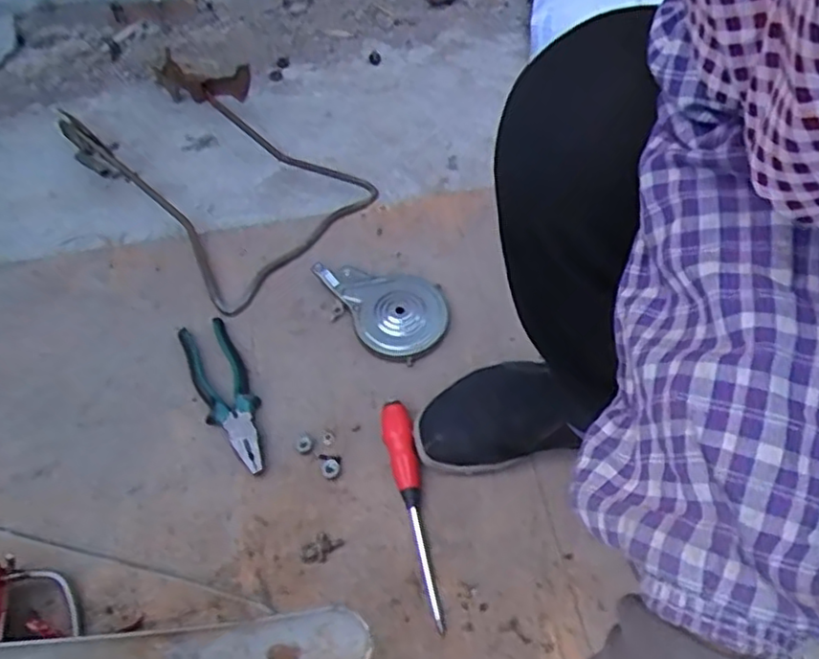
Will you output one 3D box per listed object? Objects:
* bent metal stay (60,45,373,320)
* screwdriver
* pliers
[{"bbox_3d":[-0.278,-0.232,0.926,0.439,0.058,0.276,38,67,21],"label":"bent metal stay"},{"bbox_3d":[0.008,0.172,0.666,0.028,0.033,0.220,-13,60,-6],"label":"screwdriver"},{"bbox_3d":[-0.199,0.069,0.739,0.057,0.019,0.194,-23,62,-12],"label":"pliers"}]

